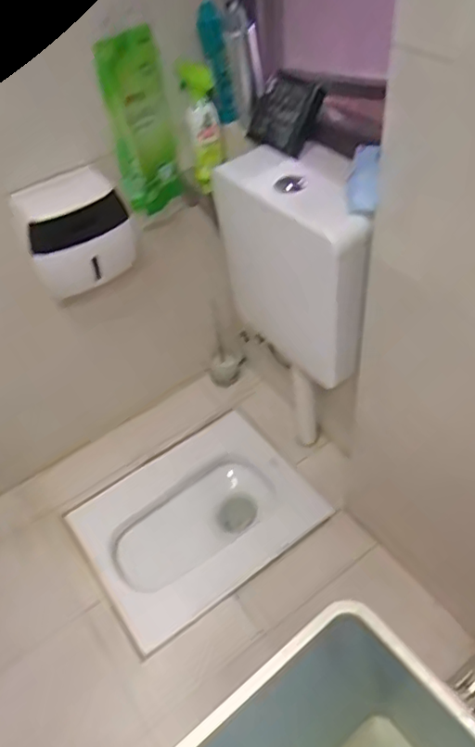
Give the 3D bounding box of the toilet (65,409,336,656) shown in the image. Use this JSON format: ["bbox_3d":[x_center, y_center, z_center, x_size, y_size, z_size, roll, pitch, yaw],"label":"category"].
[{"bbox_3d":[-0.088,0.448,1.596,0.592,0.296,0.429,-30,52,-19],"label":"toilet"}]

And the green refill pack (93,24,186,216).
[{"bbox_3d":[-0.194,-0.502,1.182,0.129,0.344,0.092,-12,48,-4],"label":"green refill pack"}]

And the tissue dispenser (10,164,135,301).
[{"bbox_3d":[-0.335,-0.308,1.203,0.214,0.210,0.170,-23,50,-14],"label":"tissue dispenser"}]

